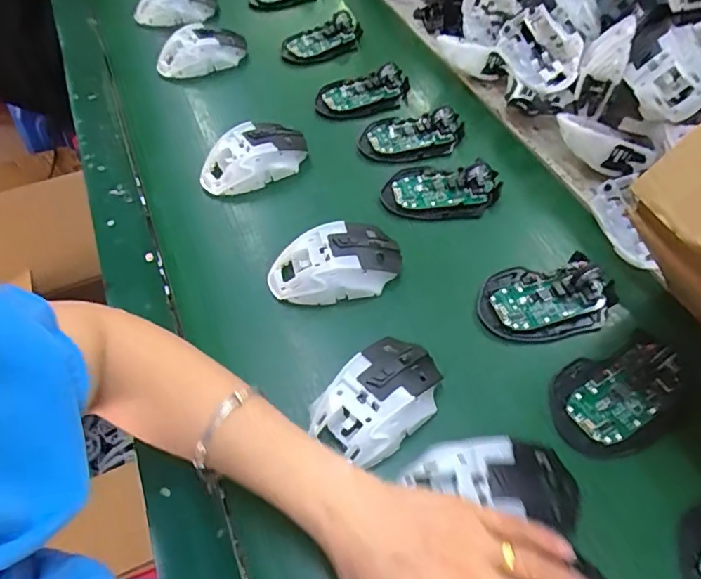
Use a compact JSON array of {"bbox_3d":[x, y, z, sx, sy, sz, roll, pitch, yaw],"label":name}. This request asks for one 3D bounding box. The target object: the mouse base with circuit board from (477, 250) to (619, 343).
[{"bbox_3d":[0.165,0.004,0.446,0.114,0.021,0.071,-11,54,-4],"label":"mouse base with circuit board"}]

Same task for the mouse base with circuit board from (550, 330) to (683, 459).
[{"bbox_3d":[0.198,0.076,0.392,0.105,0.018,0.072,-28,57,-16],"label":"mouse base with circuit board"}]

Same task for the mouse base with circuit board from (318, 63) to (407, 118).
[{"bbox_3d":[0.019,-0.228,0.622,0.112,0.021,0.061,-18,55,-9],"label":"mouse base with circuit board"}]

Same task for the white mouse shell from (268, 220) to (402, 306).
[{"bbox_3d":[-0.014,-0.024,0.466,0.114,0.034,0.063,-13,55,-5],"label":"white mouse shell"}]

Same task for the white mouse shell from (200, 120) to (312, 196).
[{"bbox_3d":[-0.099,-0.138,0.551,0.112,0.045,0.053,-33,59,-19],"label":"white mouse shell"}]

